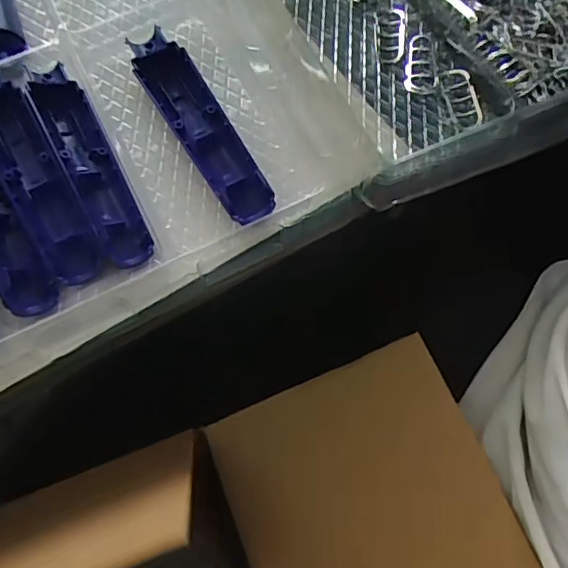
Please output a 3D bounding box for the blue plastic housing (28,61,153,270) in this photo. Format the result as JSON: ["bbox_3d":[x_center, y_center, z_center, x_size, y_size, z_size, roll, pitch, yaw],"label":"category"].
[{"bbox_3d":[-0.131,-0.085,0.367,0.032,0.018,0.166,-26,69,-9],"label":"blue plastic housing"}]

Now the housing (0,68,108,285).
[{"bbox_3d":[-0.164,-0.074,0.361,0.036,0.016,0.170,-30,70,-10],"label":"housing"}]

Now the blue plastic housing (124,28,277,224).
[{"bbox_3d":[-0.055,-0.107,0.380,0.040,0.021,0.164,-30,70,-10],"label":"blue plastic housing"}]

